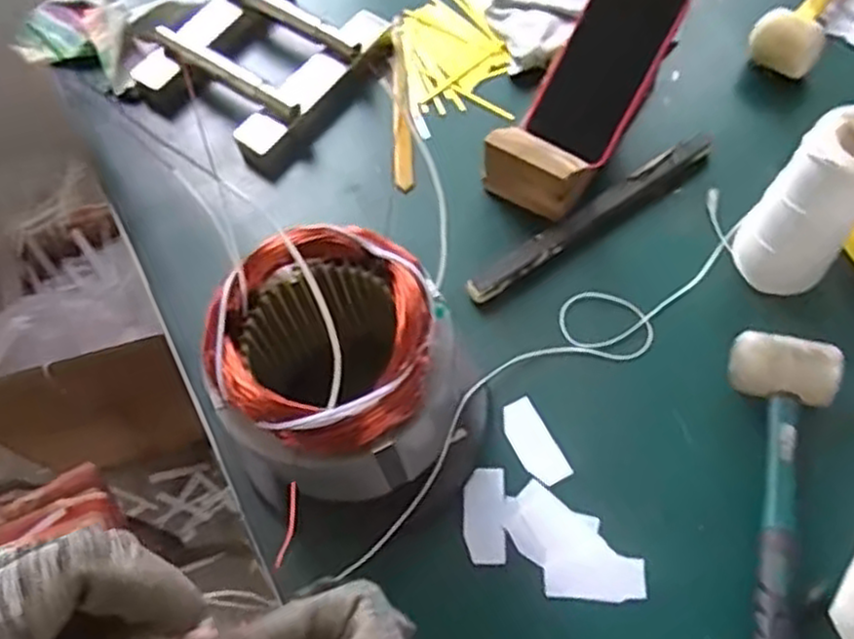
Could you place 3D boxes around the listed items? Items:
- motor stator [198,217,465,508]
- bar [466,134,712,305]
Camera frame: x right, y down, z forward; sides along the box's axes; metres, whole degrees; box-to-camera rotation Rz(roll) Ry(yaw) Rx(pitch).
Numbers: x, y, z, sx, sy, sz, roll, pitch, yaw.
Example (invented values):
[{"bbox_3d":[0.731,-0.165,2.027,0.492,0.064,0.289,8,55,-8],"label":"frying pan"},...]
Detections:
[{"bbox_3d":[-0.058,0.045,0.517,0.144,0.183,0.133,-2,64,3],"label":"motor stator"},{"bbox_3d":[0.145,-0.091,0.657,0.259,0.015,0.025,-32,66,-11],"label":"bar"}]

